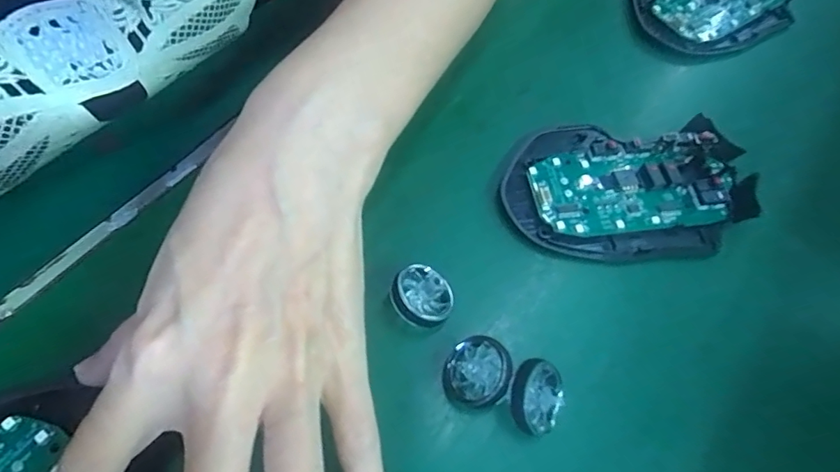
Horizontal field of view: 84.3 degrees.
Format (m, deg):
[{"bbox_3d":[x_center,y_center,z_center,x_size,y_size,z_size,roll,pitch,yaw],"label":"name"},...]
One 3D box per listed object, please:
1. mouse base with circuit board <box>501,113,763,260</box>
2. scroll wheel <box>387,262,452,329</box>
[{"bbox_3d":[0.098,-0.024,0.219,0.113,0.016,0.066,4,63,-3],"label":"mouse base with circuit board"},{"bbox_3d":[0.000,0.024,0.187,0.025,0.007,0.025,16,53,-23],"label":"scroll wheel"}]

